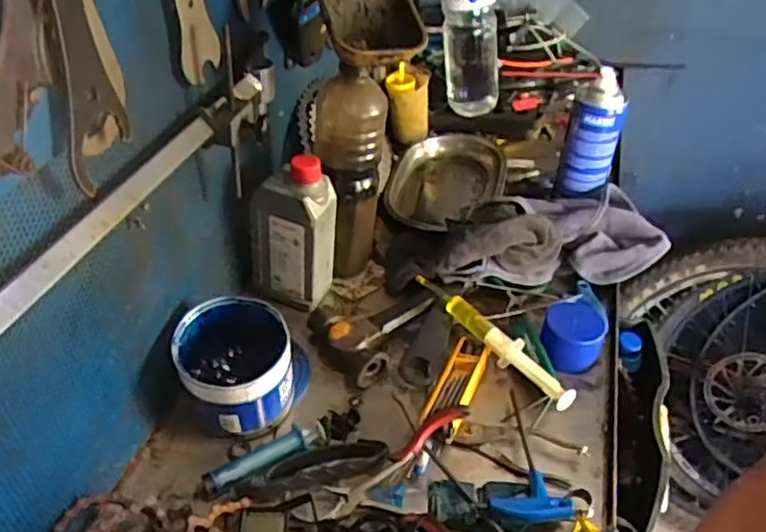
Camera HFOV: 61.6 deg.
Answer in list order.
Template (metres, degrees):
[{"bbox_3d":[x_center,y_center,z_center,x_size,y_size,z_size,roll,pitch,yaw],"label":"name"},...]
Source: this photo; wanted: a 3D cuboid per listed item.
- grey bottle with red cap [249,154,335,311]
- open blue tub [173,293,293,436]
[{"bbox_3d":[-0.097,-0.038,0.703,0.085,0.168,0.058,11,42,9],"label":"grey bottle with red cap"},{"bbox_3d":[-0.140,0.096,0.611,0.099,0.098,0.105,2,41,-2],"label":"open blue tub"}]

